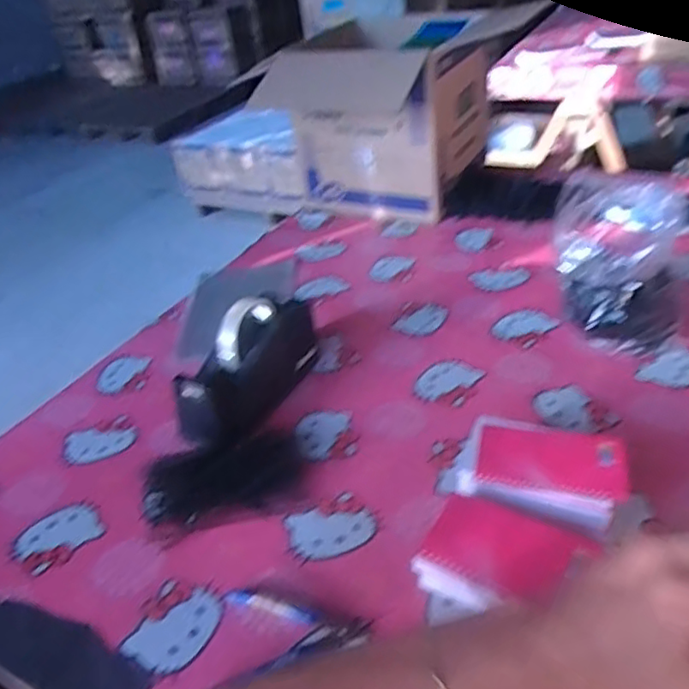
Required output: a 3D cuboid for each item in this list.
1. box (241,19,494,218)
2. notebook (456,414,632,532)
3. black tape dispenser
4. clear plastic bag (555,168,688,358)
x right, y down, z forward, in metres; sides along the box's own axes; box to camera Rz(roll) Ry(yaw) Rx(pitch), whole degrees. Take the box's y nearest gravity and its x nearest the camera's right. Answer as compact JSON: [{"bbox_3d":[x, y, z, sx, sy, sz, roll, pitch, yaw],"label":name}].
[{"bbox_3d":[0.071,-0.421,1.209,0.329,0.281,0.283,11,38,25],"label":"box"},{"bbox_3d":[0.180,0.111,0.573,0.139,0.012,0.105,10,39,24],"label":"notebook"},{"bbox_3d":[-0.110,0.023,0.737,0.075,0.116,0.213,11,38,25],"label":"black tape dispenser"},{"bbox_3d":[0.329,-0.089,0.768,0.147,0.182,0.140,3,35,15],"label":"clear plastic bag"}]

